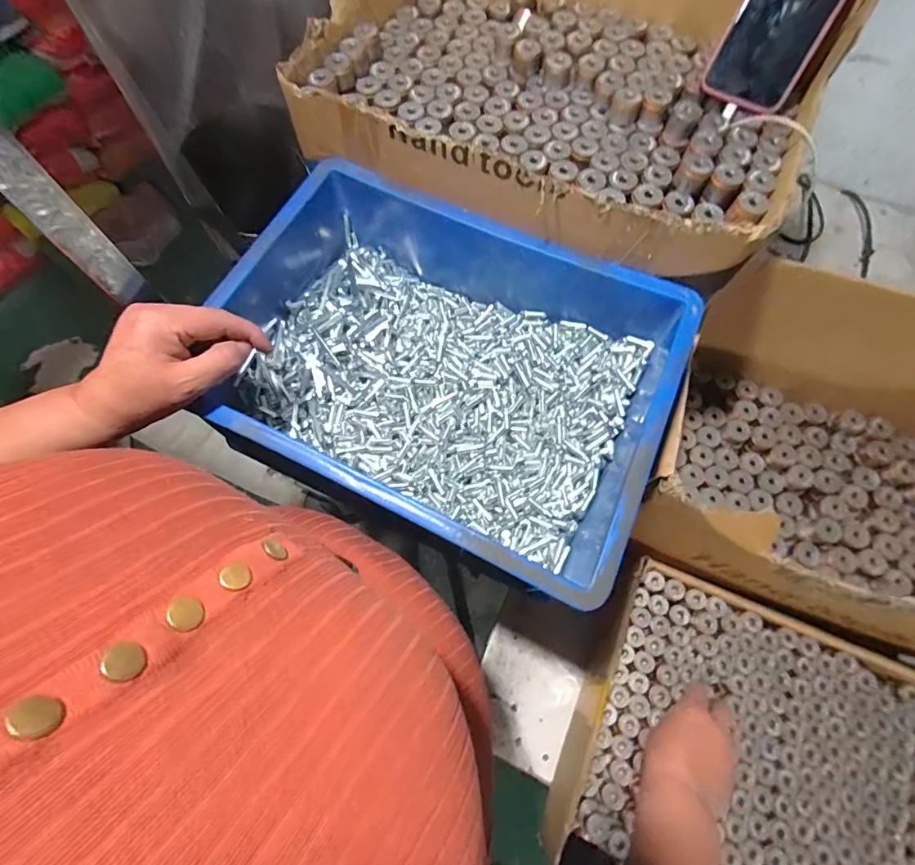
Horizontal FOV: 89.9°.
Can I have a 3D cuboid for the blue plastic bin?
[{"bbox_3d":[-0.014,-0.065,0.446,0.395,0.115,0.281,25,70,9],"label":"blue plastic bin"}]

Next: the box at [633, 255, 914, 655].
[{"bbox_3d":[0.460,0.047,0.548,0.469,0.246,0.343,19,69,7],"label":"box"}]

